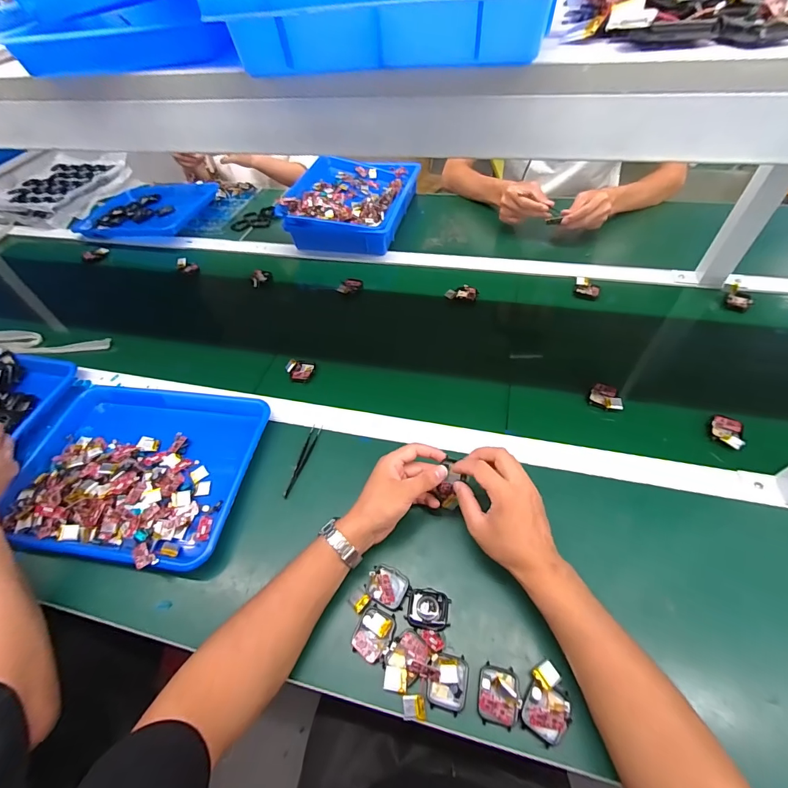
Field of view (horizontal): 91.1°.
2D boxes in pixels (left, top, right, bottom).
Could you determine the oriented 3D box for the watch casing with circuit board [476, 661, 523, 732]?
[{"bbox_3d":[0.102,0.292,0.374,0.039,0.015,0.047,8,54,12],"label":"watch casing with circuit board"}]

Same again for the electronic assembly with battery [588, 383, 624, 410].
[{"bbox_3d":[0.321,0.004,0.583,0.043,0.018,0.045,20,57,18],"label":"electronic assembly with battery"}]

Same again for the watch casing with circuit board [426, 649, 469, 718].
[{"bbox_3d":[0.054,0.286,0.385,0.038,0.014,0.048,8,54,12],"label":"watch casing with circuit board"}]

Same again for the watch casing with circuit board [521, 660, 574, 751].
[{"bbox_3d":[0.148,0.293,0.369,0.039,0.012,0.059,22,58,21],"label":"watch casing with circuit board"}]

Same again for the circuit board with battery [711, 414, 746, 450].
[{"bbox_3d":[0.458,0.053,0.531,0.035,0.013,0.053,21,57,21],"label":"circuit board with battery"}]

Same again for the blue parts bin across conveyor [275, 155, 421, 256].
[{"bbox_3d":[-0.104,-0.478,0.946,0.269,0.081,0.331,8,54,13],"label":"blue parts bin across conveyor"}]

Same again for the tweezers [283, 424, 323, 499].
[{"bbox_3d":[-0.130,0.095,0.557,0.016,0.012,0.116,9,54,13],"label":"tweezers"}]

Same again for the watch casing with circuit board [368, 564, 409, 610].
[{"bbox_3d":[-0.007,0.221,0.445,0.045,0.006,0.040,18,56,19],"label":"watch casing with circuit board"}]

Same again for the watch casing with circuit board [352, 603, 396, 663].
[{"bbox_3d":[-0.023,0.257,0.416,0.040,0.007,0.048,18,56,19],"label":"watch casing with circuit board"}]

